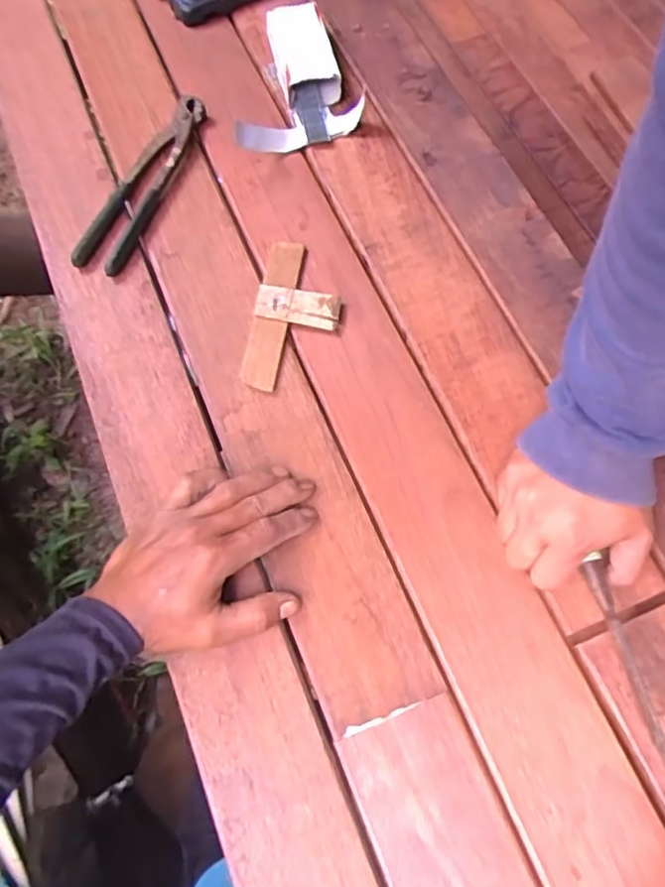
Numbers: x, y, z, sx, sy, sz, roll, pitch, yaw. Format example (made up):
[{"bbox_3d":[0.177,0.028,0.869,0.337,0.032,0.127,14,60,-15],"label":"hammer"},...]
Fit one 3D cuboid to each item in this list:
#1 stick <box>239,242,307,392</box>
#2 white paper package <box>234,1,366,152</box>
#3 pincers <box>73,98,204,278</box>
[{"bbox_3d":[-0.053,-0.116,0.560,0.032,0.008,0.147,9,68,6],"label":"stick"},{"bbox_3d":[-0.046,-0.383,0.663,0.134,0.045,0.164,-13,68,-3],"label":"white paper package"},{"bbox_3d":[-0.186,-0.259,0.624,0.048,0.027,0.220,19,70,10],"label":"pincers"}]

